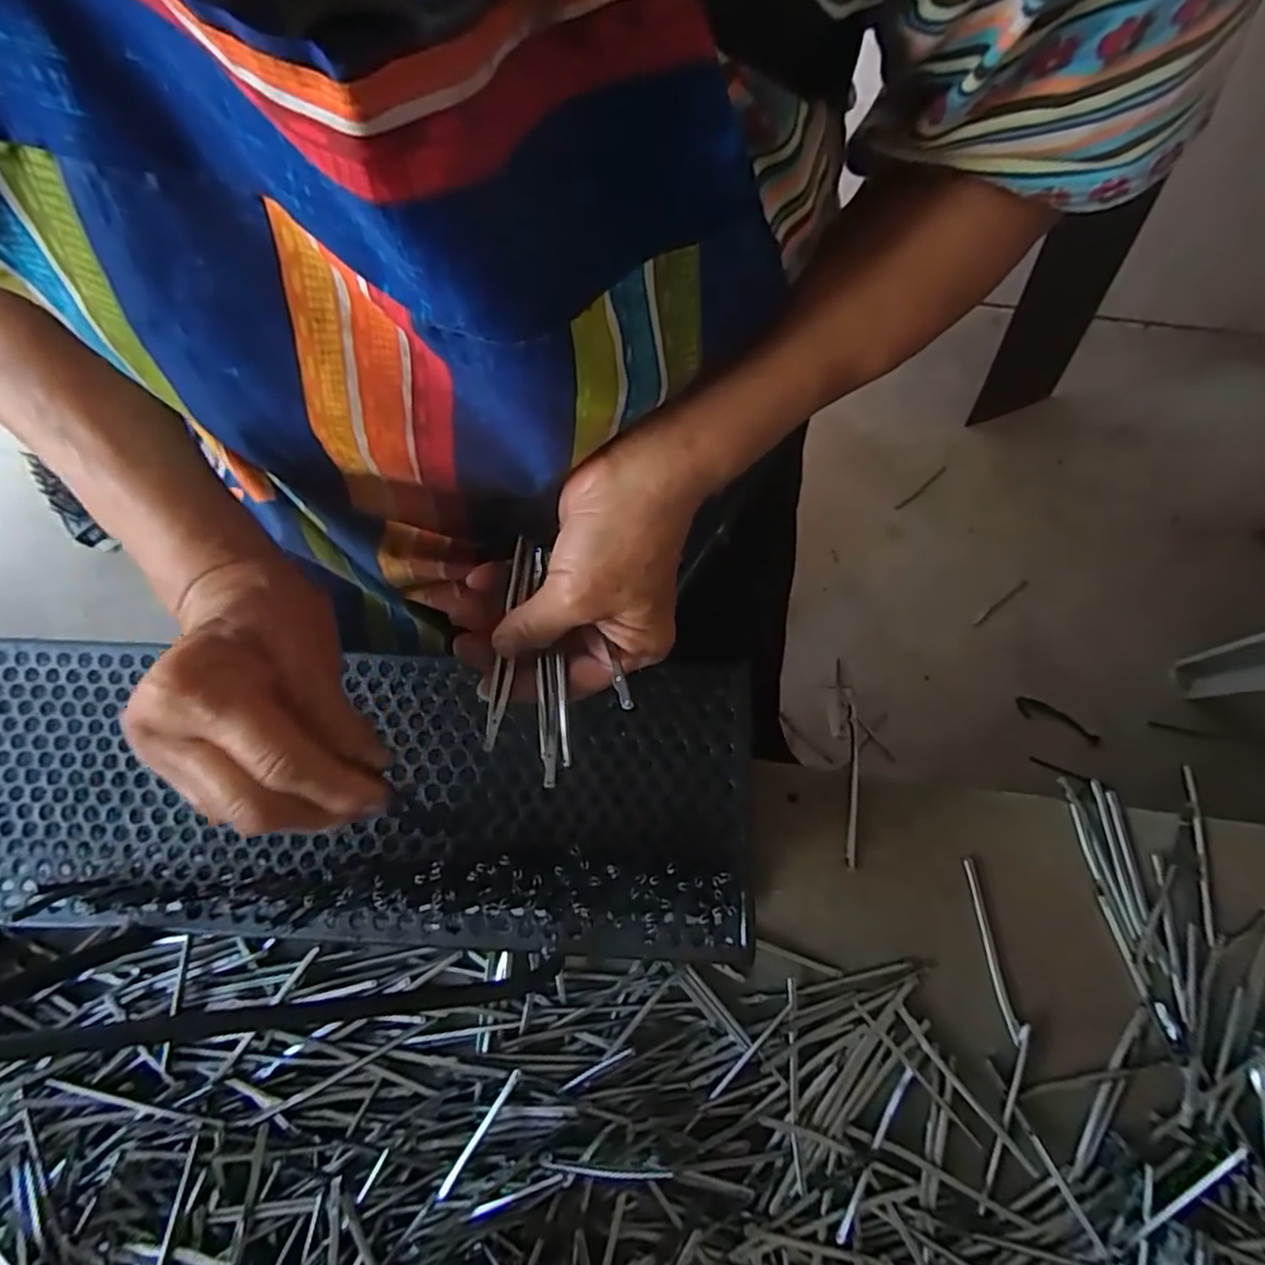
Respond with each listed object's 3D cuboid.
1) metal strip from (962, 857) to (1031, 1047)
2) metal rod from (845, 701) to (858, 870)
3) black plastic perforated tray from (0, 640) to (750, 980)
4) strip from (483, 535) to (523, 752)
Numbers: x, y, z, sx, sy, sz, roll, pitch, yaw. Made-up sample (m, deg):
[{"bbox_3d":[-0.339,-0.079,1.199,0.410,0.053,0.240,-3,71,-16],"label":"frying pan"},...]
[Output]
[{"bbox_3d":[0.214,0.188,0.399,0.009,0.007,0.101,-10,77,-1],"label":"metal strip"},{"bbox_3d":[0.139,0.096,0.422,0.007,0.007,0.100,5,73,3],"label":"metal rod"},{"bbox_3d":[-0.246,0.084,0.344,0.592,0.027,0.151,2,72,2],"label":"black plastic perforated tray"},{"bbox_3d":[-0.060,0.003,0.317,0.005,0.004,0.106,4,71,3],"label":"strip"}]

